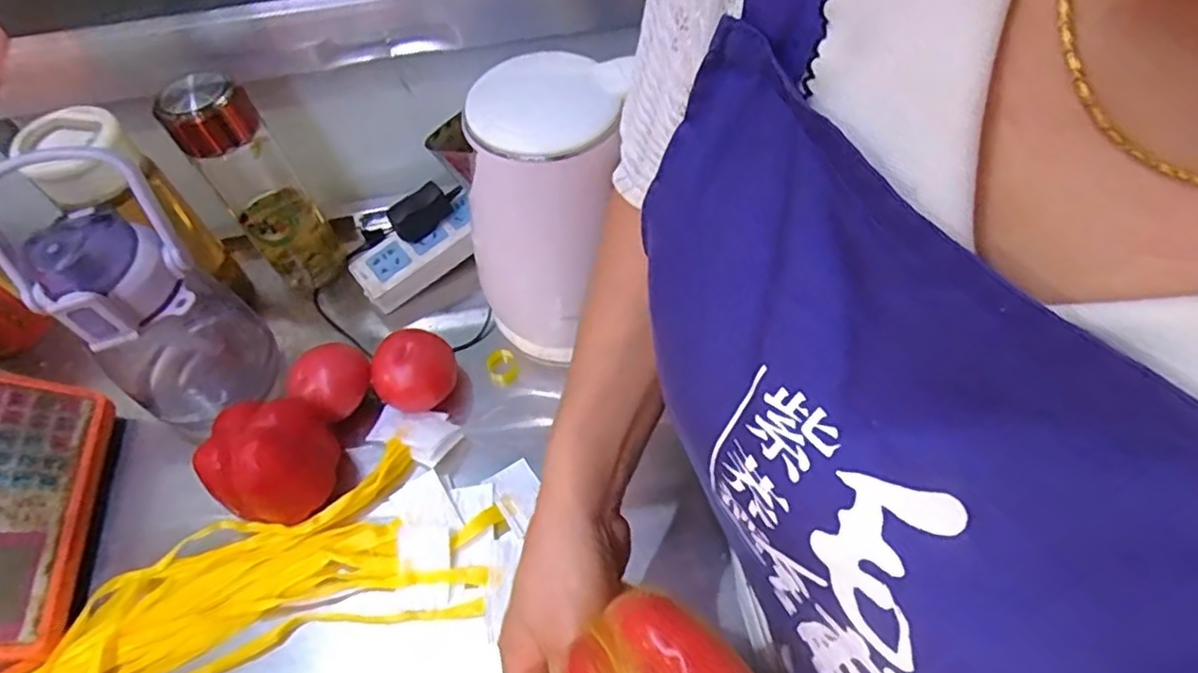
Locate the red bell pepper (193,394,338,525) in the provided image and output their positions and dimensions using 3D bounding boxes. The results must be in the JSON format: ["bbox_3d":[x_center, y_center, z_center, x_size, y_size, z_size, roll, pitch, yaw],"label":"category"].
[{"bbox_3d":[-0.246,0.093,0.487,0.075,0.073,0.084,8,58,9],"label":"red bell pepper"}]

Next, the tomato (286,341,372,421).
[{"bbox_3d":[-0.217,0.039,0.535,0.049,0.055,0.056,24,61,18],"label":"tomato"}]

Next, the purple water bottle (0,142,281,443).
[{"bbox_3d":[-0.339,-0.019,0.488,0.098,0.226,0.112,33,65,23],"label":"purple water bottle"}]

